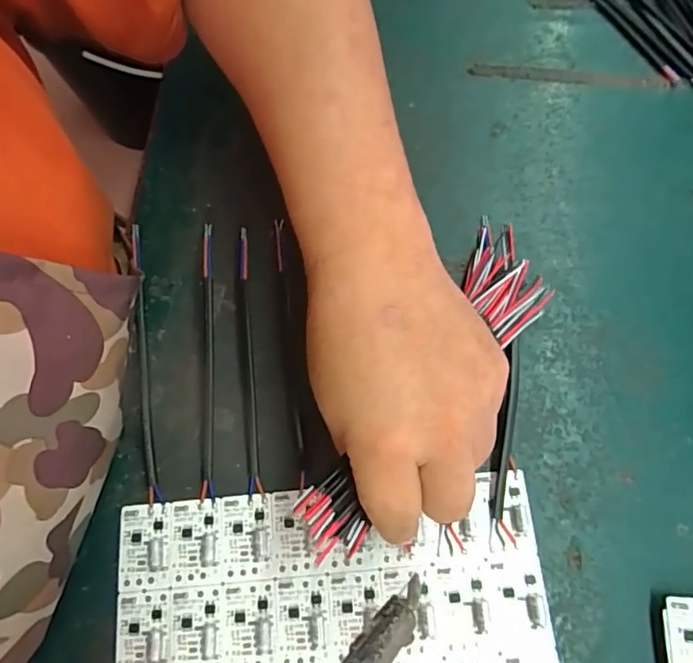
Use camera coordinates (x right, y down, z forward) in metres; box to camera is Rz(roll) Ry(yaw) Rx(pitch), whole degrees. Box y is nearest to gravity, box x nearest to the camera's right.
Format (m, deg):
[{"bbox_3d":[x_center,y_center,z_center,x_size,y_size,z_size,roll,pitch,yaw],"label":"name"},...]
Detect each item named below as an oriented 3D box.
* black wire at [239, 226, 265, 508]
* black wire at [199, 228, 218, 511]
[{"bbox_3d":[-0.052,0.016,0.283,0.007,0.020,0.141,-5,73,1],"label":"black wire"},{"bbox_3d":[-0.071,0.016,0.279,0.008,0.012,0.142,-2,86,2],"label":"black wire"}]

